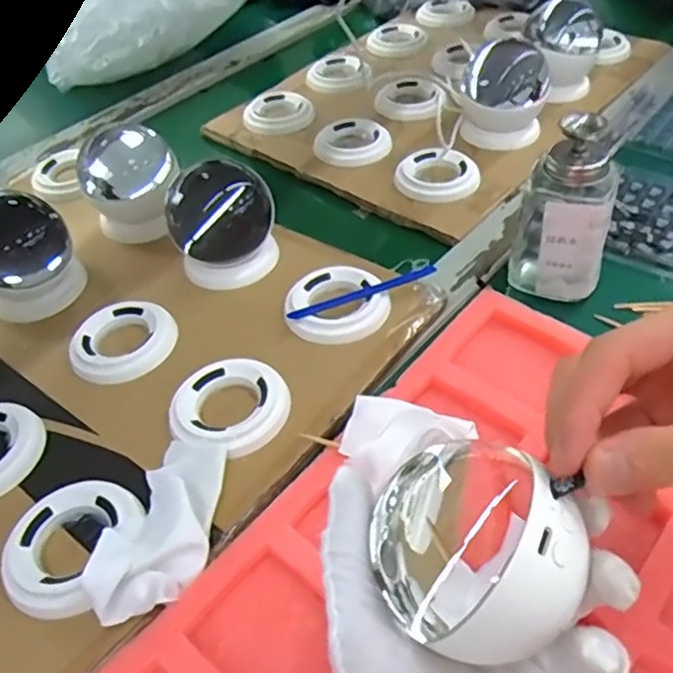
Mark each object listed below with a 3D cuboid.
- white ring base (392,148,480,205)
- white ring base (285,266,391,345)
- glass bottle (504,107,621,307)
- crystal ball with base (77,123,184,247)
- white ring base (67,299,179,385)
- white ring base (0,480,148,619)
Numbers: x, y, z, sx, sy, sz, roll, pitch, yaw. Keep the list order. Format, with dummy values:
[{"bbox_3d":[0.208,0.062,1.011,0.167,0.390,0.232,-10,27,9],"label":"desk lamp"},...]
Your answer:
[{"bbox_3d":[0.088,-0.140,0.550,0.069,0.013,0.065,-3,47,3],"label":"white ring base"},{"bbox_3d":[0.000,-0.023,0.436,0.068,0.013,0.063,-3,47,3],"label":"white ring base"},{"bbox_3d":[0.151,-0.083,0.420,0.057,0.117,0.046,10,49,15],"label":"glass bottle"},{"bbox_3d":[-0.165,-0.124,0.511,0.075,0.087,0.070,-3,47,3],"label":"crystal ball with base"},{"bbox_3d":[-0.147,0.003,0.437,0.071,0.011,0.067,-3,47,3],"label":"white ring base"},{"bbox_3d":[-0.140,0.105,0.329,0.062,0.014,0.071,9,49,14],"label":"white ring base"}]

